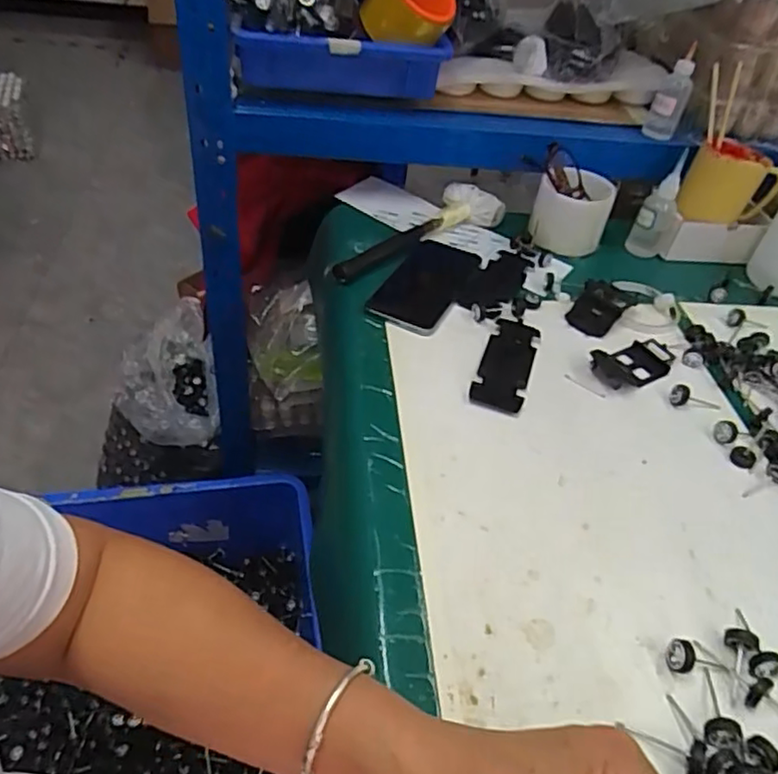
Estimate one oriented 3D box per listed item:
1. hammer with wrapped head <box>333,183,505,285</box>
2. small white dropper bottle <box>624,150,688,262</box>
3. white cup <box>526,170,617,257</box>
[{"bbox_3d":[0.038,-0.175,0.721,0.072,0.033,0.236,32,49,24],"label":"hammer with wrapped head"},{"bbox_3d":[0.334,-0.217,0.765,0.048,0.112,0.049,25,46,18],"label":"small white dropper bottle"},{"bbox_3d":[0.223,-0.217,0.759,0.085,0.074,0.092,4,44,-4],"label":"white cup"}]

